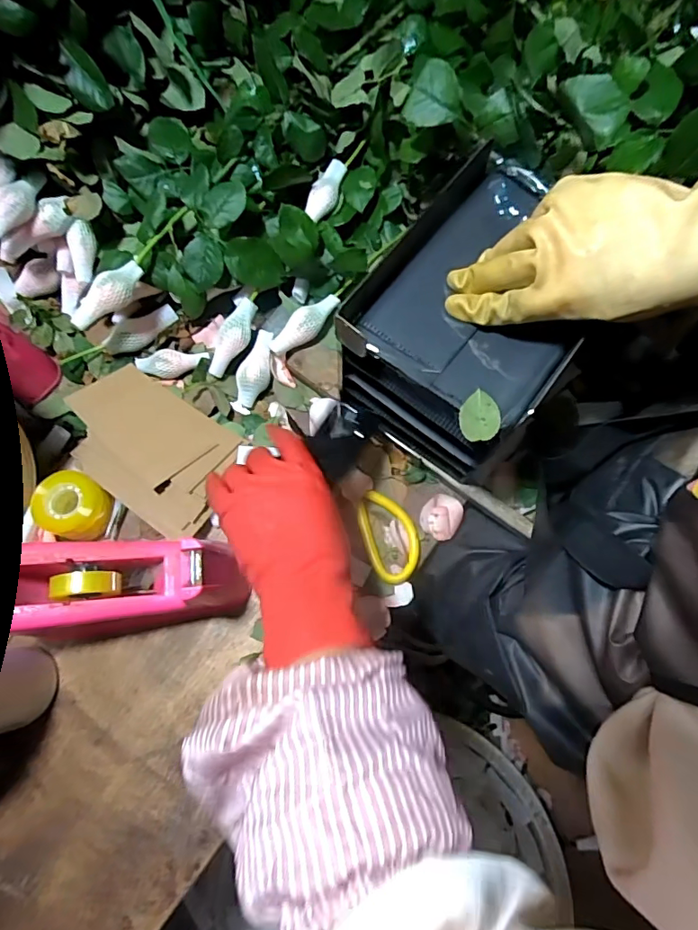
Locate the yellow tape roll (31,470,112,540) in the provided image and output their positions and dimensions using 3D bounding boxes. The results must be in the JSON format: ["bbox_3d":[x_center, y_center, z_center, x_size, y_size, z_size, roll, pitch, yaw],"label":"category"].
[{"bbox_3d":[-0.263,0.040,0.482,0.052,0.051,0.057,0,73,1],"label":"yellow tape roll"}]

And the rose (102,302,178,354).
[{"bbox_3d":[-0.228,-0.148,0.548,0.082,0.024,0.028,-37,76,-10],"label":"rose"}]

